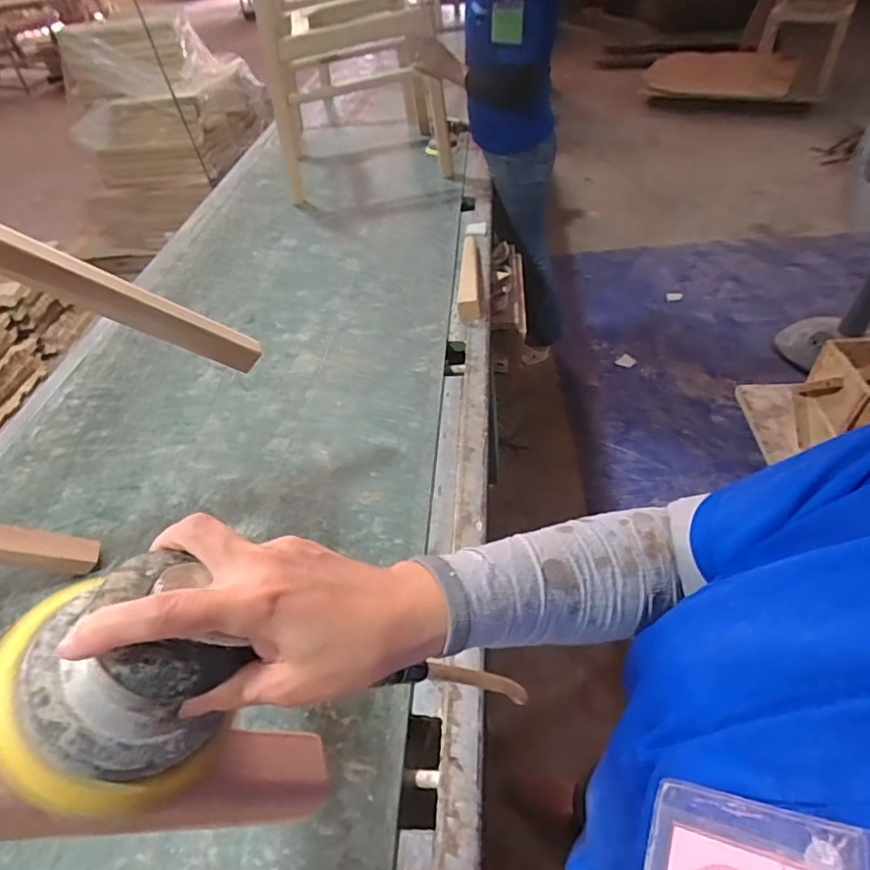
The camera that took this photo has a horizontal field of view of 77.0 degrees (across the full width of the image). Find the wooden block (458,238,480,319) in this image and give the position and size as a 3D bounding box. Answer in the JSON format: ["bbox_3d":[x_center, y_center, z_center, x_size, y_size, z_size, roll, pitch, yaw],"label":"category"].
[{"bbox_3d":[0.077,-0.370,1.245,0.045,0.029,0.371,-2,45,5],"label":"wooden block"}]

